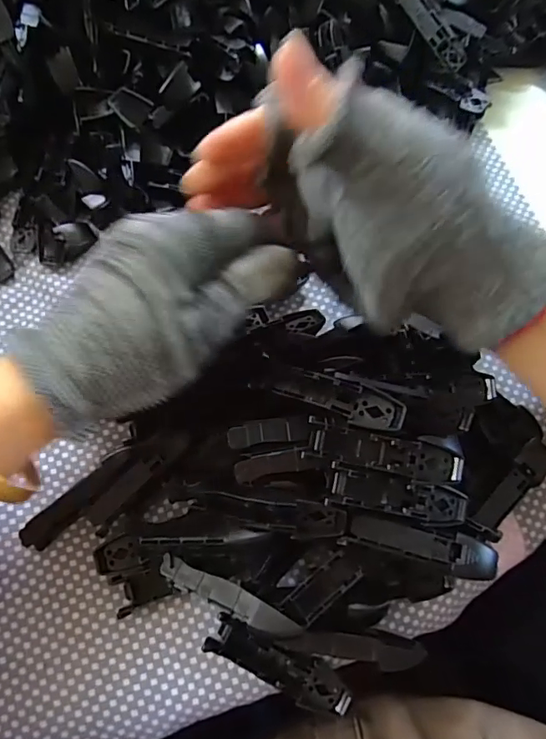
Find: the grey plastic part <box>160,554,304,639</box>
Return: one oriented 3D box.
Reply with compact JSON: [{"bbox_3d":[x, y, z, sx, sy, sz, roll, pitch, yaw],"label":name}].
[{"bbox_3d":[-0.020,0.097,0.221,0.067,0.005,0.011,15,68,26],"label":"grey plastic part"}]

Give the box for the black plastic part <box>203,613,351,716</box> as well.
[{"bbox_3d":[0.003,0.136,0.236,0.068,0.013,0.018,24,71,9],"label":"black plastic part"}]

